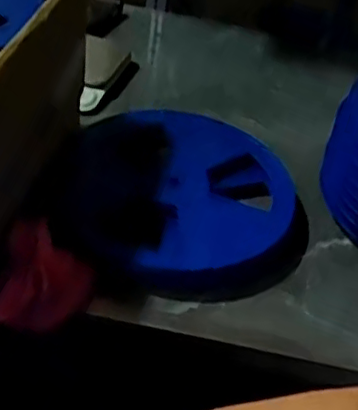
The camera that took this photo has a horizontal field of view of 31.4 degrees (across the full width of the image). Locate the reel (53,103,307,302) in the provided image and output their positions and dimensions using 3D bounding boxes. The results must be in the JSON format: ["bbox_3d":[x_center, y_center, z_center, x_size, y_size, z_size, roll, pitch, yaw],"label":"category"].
[{"bbox_3d":[-0.009,-0.020,0.881,0.310,0.049,0.356,-19,49,-22],"label":"reel"}]

